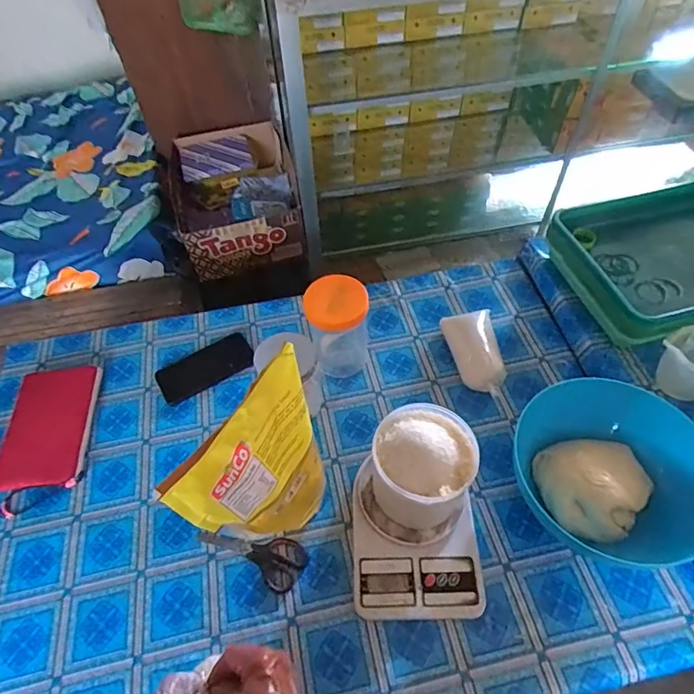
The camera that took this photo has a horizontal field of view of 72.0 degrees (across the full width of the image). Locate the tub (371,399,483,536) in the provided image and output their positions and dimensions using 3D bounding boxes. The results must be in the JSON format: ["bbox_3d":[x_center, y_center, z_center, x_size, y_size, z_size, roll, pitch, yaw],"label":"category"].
[{"bbox_3d":[0.096,0.150,0.612,0.118,0.114,0.127,-1,54,2],"label":"tub"}]

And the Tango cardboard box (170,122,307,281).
[{"bbox_3d":[-0.311,-0.423,1.372,0.332,0.175,0.431,-15,55,-8],"label":"Tango cardboard box"}]

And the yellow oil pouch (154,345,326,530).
[{"bbox_3d":[-0.087,0.156,0.569,0.063,0.270,0.193,28,60,21],"label":"yellow oil pouch"}]

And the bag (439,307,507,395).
[{"bbox_3d":[0.217,0.010,0.789,0.089,0.063,0.151,-9,54,-4],"label":"bag"}]

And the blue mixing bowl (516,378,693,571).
[{"bbox_3d":[0.346,0.163,0.627,0.209,0.120,0.207,-1,54,2],"label":"blue mixing bowl"}]

